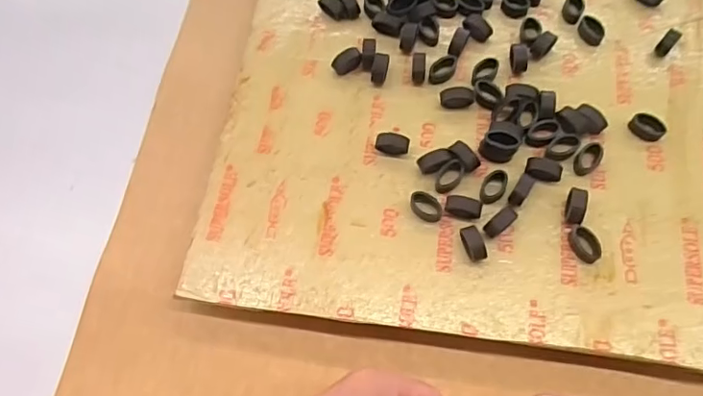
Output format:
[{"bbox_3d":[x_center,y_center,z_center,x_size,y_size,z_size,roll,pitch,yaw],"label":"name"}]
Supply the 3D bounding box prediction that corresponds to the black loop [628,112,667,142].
[{"bbox_3d":[0.194,-0.046,0.355,0.022,0.009,0.015,42,76,18],"label":"black loop"}]

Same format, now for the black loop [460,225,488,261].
[{"bbox_3d":[0.073,0.028,0.325,0.012,0.014,0.020,-11,68,-1],"label":"black loop"}]

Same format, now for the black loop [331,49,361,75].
[{"bbox_3d":[-0.003,-0.095,0.382,0.020,0.013,0.012,-31,69,-9],"label":"black loop"}]

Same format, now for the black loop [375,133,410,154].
[{"bbox_3d":[0.027,-0.035,0.357,0.022,0.010,0.013,5,68,6],"label":"black loop"}]

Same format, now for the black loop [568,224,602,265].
[{"bbox_3d":[0.140,0.027,0.326,0.015,0.009,0.024,-17,68,-4],"label":"black loop"}]

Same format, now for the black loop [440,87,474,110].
[{"bbox_3d":[0.071,-0.068,0.368,0.022,0.011,0.011,-1,68,3],"label":"black loop"}]

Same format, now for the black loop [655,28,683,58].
[{"bbox_3d":[0.222,-0.108,0.381,0.009,0.012,0.020,41,76,15],"label":"black loop"}]

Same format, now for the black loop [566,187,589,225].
[{"bbox_3d":[0.138,0.005,0.333,0.010,0.012,0.024,12,69,8],"label":"black loop"}]

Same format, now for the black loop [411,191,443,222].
[{"bbox_3d":[0.047,0.005,0.339,0.014,0.008,0.022,-38,70,-11],"label":"black loop"}]

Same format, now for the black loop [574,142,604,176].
[{"bbox_3d":[0.151,-0.026,0.345,0.015,0.010,0.022,42,76,18],"label":"black loop"}]

